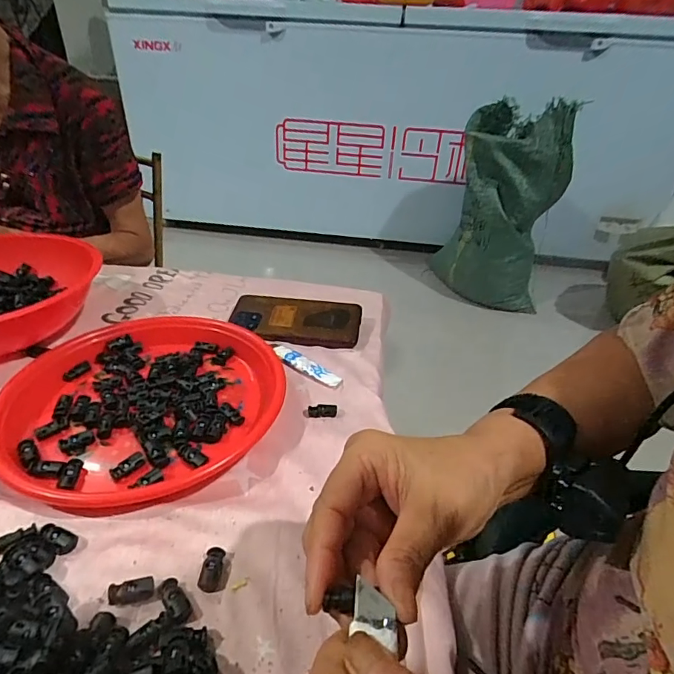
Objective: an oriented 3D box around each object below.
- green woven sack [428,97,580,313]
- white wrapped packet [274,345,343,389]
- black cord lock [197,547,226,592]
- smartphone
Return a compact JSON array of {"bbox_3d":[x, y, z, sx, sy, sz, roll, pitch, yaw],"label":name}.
[{"bbox_3d":[0.572,-0.455,1.644,0.404,0.706,0.240,21,37,24],"label":"green woven sack"},{"bbox_3d":[-0.035,0.031,0.516,0.099,0.007,0.020,24,38,28],"label":"white wrapped packet"},{"bbox_3d":[-0.085,0.159,0.314,0.016,0.008,0.026,2,33,-3],"label":"black cord lock"},{"bbox_3d":[-0.052,-0.023,0.581,0.162,0.008,0.081,5,44,5],"label":"smartphone"}]

